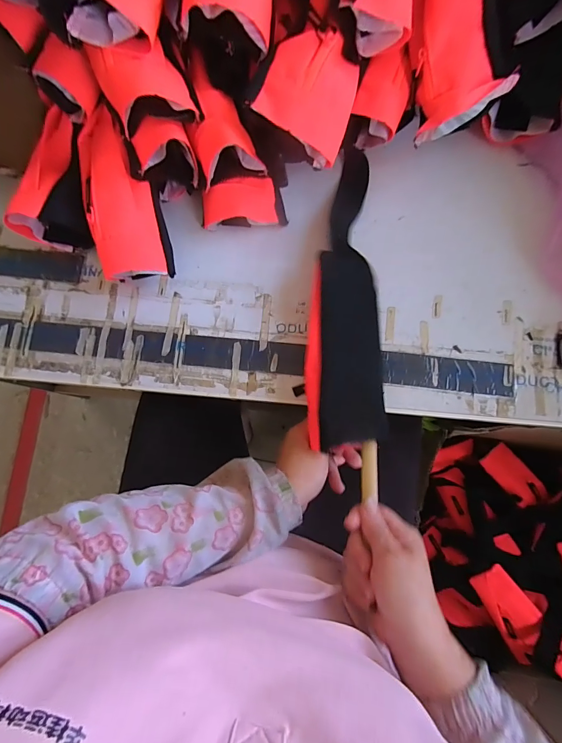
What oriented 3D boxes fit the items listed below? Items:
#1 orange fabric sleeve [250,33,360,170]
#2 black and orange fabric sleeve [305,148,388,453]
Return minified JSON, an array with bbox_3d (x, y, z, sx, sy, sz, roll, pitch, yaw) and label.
[{"bbox_3d":[0.034,-0.294,0.387,0.099,0.035,0.099,26,101,-20],"label":"orange fabric sleeve"},{"bbox_3d":[0.079,-0.097,0.424,0.085,0.034,0.361,3,77,3],"label":"black and orange fabric sleeve"}]

